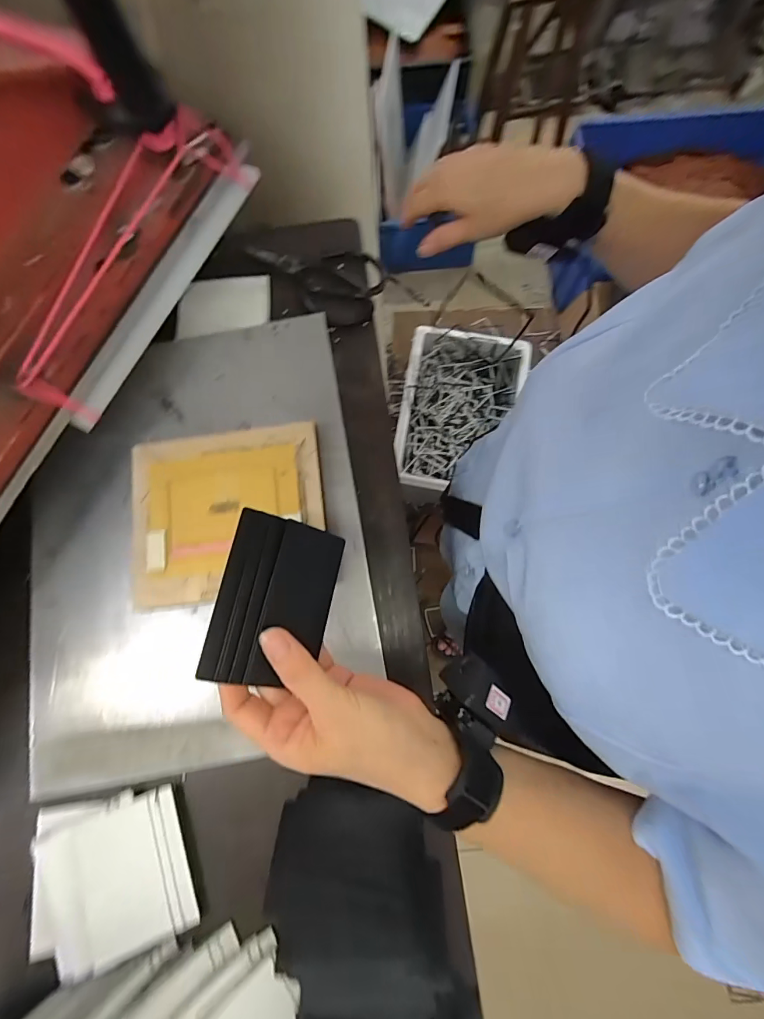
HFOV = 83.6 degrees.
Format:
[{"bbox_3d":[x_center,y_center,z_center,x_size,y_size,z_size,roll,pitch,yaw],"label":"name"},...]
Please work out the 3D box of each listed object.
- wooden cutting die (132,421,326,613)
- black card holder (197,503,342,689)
[{"bbox_3d":[-0.142,0.003,0.405,0.173,0.033,0.153,-8,77,-1],"label":"wooden cutting die"},{"bbox_3d":[-0.065,0.056,0.270,0.074,0.013,0.097,23,72,-38],"label":"black card holder"}]

